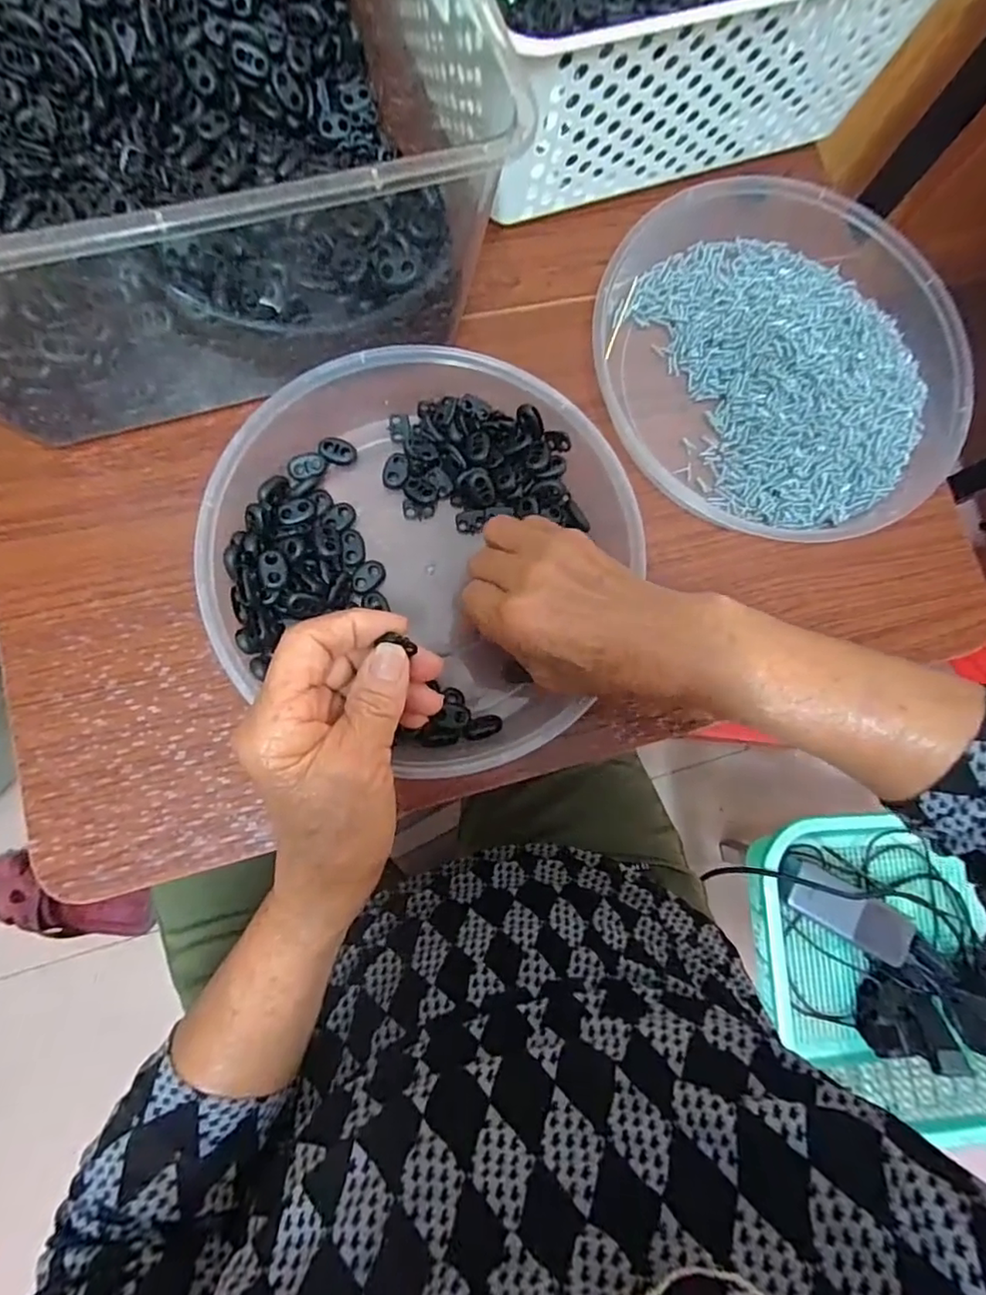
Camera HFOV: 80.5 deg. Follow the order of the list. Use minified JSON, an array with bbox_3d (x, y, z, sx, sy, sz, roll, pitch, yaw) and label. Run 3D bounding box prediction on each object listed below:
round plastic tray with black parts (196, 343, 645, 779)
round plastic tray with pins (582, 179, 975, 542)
[{"bbox_3d":[-0.038,-0.059,0.329,0.213,0.060,0.215,1,83,-5],"label":"round plastic tray with black parts"},{"bbox_3d":[0.184,-0.185,0.364,0.229,0.027,0.211,1,83,-5],"label":"round plastic tray with pins"}]

